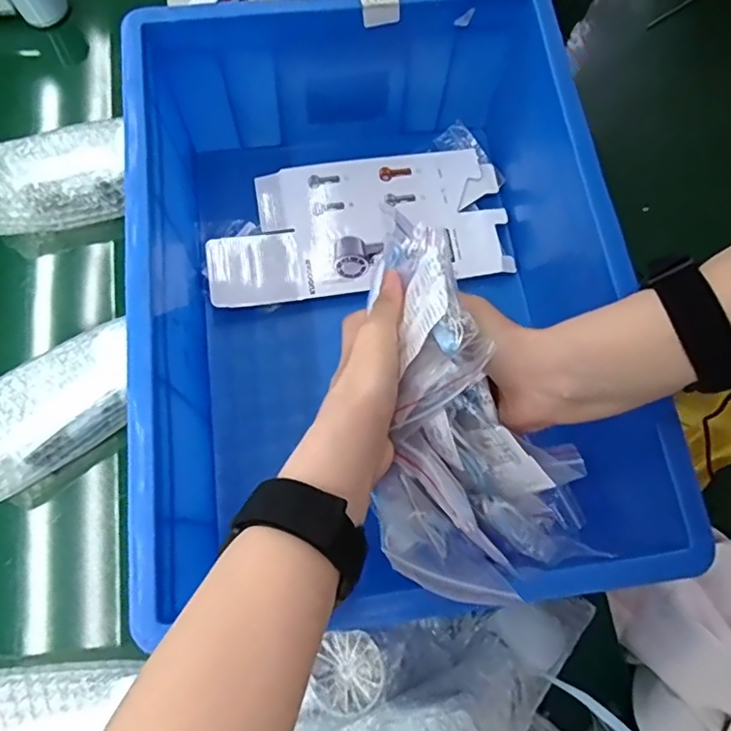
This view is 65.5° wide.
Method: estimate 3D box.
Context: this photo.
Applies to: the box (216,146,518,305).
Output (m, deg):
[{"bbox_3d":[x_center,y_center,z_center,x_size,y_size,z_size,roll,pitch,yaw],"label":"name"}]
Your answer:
[{"bbox_3d":[-0.007,-0.138,0.557,0.286,0.020,0.137,-10,74,-3],"label":"box"}]

